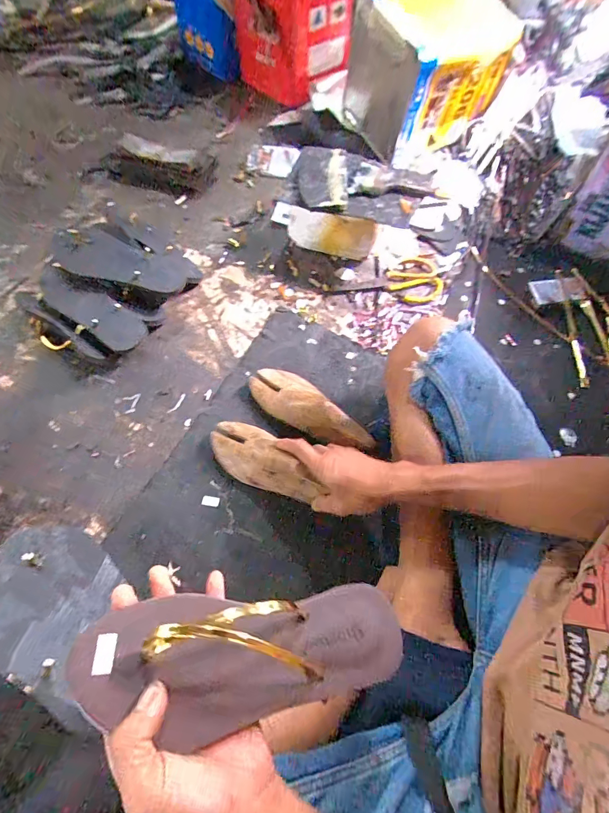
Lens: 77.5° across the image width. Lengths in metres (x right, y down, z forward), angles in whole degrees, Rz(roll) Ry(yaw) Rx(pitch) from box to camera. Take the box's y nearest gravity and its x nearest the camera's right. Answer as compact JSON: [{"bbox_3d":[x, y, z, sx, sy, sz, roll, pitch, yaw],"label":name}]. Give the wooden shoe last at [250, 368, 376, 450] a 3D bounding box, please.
[{"bbox_3d":[0.009,-0.003,0.607,0.233,0.049,0.083,30,67,27],"label":"wooden shoe last"}]

